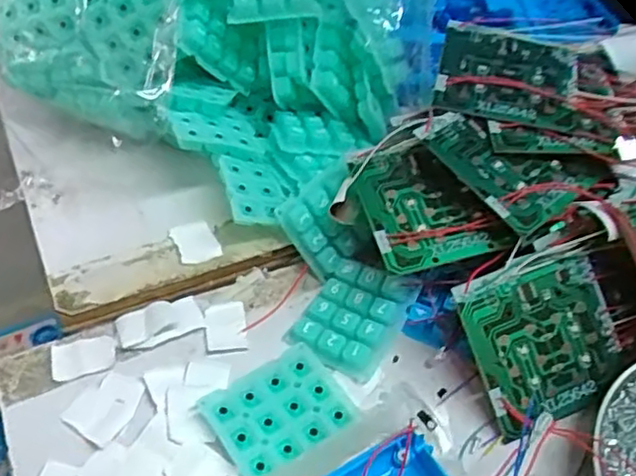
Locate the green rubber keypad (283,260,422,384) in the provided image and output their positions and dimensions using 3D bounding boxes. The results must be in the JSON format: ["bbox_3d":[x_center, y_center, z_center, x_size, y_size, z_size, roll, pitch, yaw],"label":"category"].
[{"bbox_3d":[0.017,0.037,0.333,0.046,0.012,0.056,26,53,18],"label":"green rubber keypad"}]

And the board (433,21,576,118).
[{"bbox_3d":[0.102,-0.089,0.365,0.069,0.010,0.066,12,50,7],"label":"board"}]

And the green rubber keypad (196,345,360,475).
[{"bbox_3d":[-0.018,0.078,0.303,0.057,0.006,0.047,-28,56,-24],"label":"green rubber keypad"}]

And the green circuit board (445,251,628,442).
[{"bbox_3d":[0.106,0.047,0.317,0.073,0.005,0.073,-19,87,-15],"label":"green circuit board"}]

